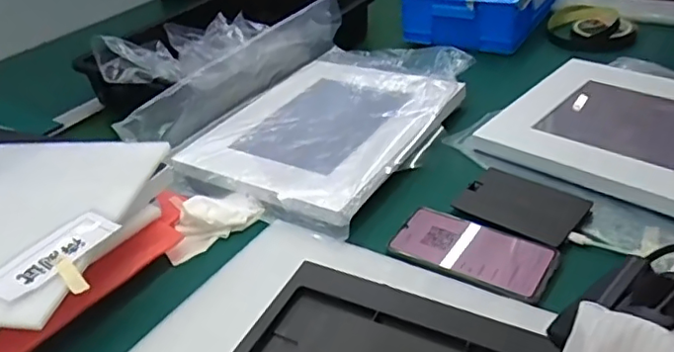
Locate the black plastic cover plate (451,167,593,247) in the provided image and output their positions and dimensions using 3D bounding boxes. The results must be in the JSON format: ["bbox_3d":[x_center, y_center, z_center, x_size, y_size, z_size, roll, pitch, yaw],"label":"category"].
[{"bbox_3d":[0.188,0.028,0.616,0.118,0.010,0.090,23,44,38],"label":"black plastic cover plate"}]

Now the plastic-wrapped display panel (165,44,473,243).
[{"bbox_3d":[-0.005,-0.072,0.762,0.270,0.032,0.357,17,46,32],"label":"plastic-wrapped display panel"}]

